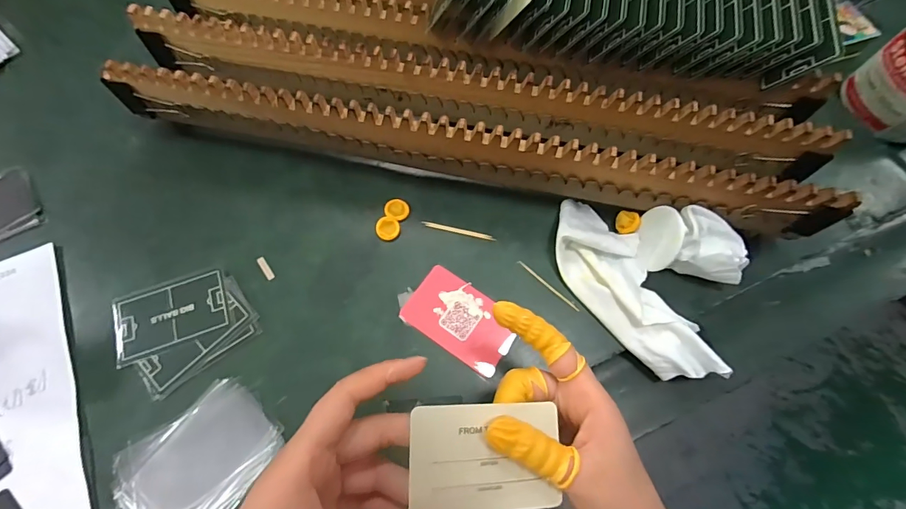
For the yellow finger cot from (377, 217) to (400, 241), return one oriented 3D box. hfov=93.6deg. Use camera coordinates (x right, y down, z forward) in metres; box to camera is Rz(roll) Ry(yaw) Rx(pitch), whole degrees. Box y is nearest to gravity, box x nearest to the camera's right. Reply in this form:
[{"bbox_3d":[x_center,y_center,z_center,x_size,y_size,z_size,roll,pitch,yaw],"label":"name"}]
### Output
[{"bbox_3d":[-0.056,-0.022,0.366,0.019,0.004,0.022,-5,68,-3],"label":"yellow finger cot"}]

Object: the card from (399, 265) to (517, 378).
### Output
[{"bbox_3d":[0.007,0.051,0.340,0.086,0.004,0.053,32,71,14],"label":"card"}]

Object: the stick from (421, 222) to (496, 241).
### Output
[{"bbox_3d":[0.005,-0.021,0.370,0.064,0.004,0.005,13,69,4],"label":"stick"}]

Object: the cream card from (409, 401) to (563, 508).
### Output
[{"bbox_3d":[0.018,0.108,0.227,0.081,0.004,0.053,4,76,-15],"label":"cream card"}]

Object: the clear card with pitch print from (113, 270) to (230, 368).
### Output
[{"bbox_3d":[-0.222,0.047,0.335,0.086,0.004,0.052,-18,70,-8],"label":"clear card with pitch print"}]

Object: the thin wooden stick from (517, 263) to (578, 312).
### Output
[{"bbox_3d":[0.079,0.026,0.353,0.062,0.004,0.004,41,73,14],"label":"thin wooden stick"}]

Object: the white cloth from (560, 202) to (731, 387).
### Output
[{"bbox_3d":[0.136,0.028,0.341,0.065,0.026,0.166,-25,71,-10],"label":"white cloth"}]

